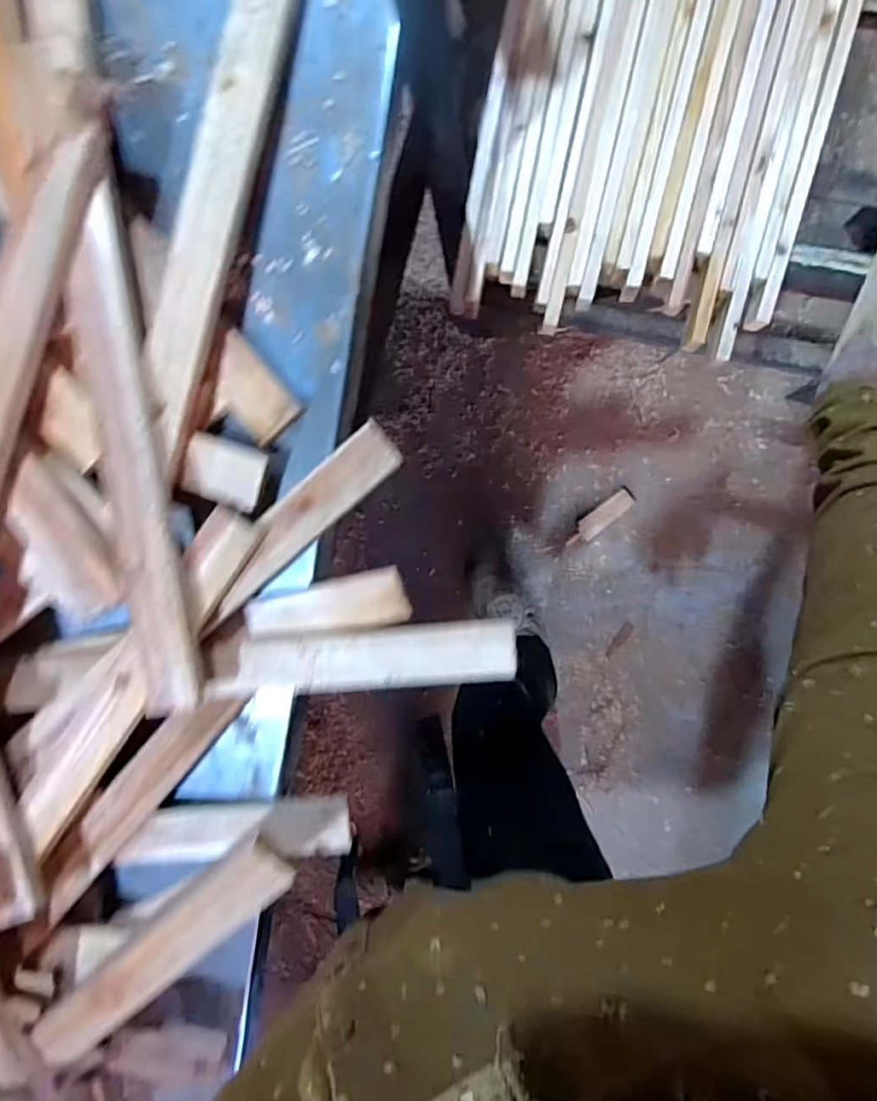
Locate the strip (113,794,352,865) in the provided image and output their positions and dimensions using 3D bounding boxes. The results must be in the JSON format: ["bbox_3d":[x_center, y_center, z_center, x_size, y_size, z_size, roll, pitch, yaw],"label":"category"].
[{"bbox_3d":[-0.171,0.239,0.515,0.189,0.023,0.045,-4,97,7],"label":"strip"}]

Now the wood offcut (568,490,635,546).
[{"bbox_3d":[0.310,-0.060,1.163,0.146,0.005,0.038,-40,93,9],"label":"wood offcut"}]

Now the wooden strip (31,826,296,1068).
[{"bbox_3d":[-0.213,0.304,0.446,0.289,0.015,0.047,-44,90,14],"label":"wooden strip"}]

